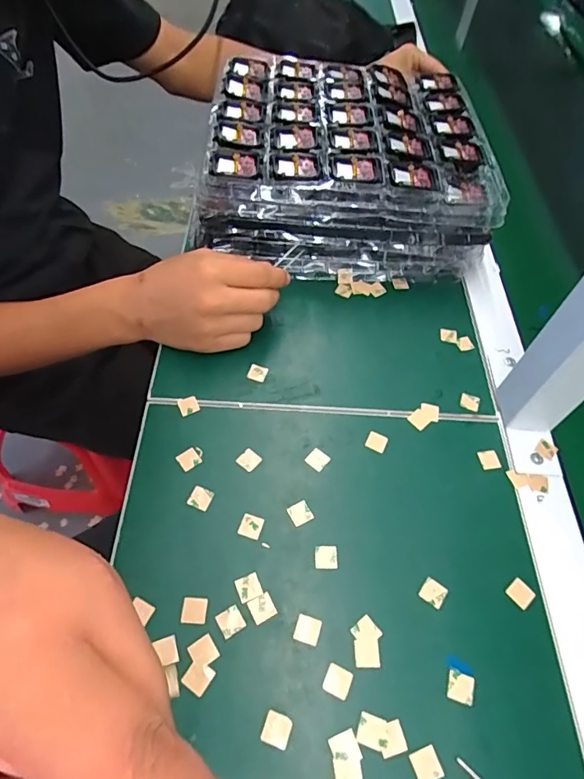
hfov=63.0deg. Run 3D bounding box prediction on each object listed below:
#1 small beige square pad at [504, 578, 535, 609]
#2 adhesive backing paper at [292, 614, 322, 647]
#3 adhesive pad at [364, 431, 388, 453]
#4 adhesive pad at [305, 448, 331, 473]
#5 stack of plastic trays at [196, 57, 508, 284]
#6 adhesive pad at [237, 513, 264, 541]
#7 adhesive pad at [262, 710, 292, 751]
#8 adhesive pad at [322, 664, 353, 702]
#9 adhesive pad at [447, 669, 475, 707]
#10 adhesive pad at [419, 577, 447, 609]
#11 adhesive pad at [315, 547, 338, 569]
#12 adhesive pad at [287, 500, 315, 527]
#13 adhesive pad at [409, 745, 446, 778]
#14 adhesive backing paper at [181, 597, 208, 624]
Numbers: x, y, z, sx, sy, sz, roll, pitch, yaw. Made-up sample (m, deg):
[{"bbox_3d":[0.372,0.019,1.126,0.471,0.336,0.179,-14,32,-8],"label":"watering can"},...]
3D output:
[{"bbox_3d":[0.159,0.141,0.330,0.015,0.004,0.016,-35,65,-25],"label":"small beige square pad"},{"bbox_3d":[0.010,0.156,0.309,0.016,0.004,0.016,19,56,7],"label":"adhesive backing paper"},{"bbox_3d":[0.070,0.042,0.390,0.016,0.004,0.017,21,57,9],"label":"adhesive pad"},{"bbox_3d":[0.020,0.056,0.378,0.016,0.004,0.015,36,60,18],"label":"adhesive pad"},{"bbox_3d":[0.055,-0.244,0.525,0.278,0.101,0.257,2,56,-4],"label":"stack of plastic trays"},{"bbox_3d":[-0.030,0.100,0.346,0.016,0.004,0.016,19,59,4],"label":"adhesive pad"},{"bbox_3d":[-0.009,0.198,0.278,0.016,0.004,0.016,22,57,10],"label":"adhesive pad"},{"bbox_3d":[0.028,0.180,0.293,0.016,0.004,0.016,23,57,10],"label":"adhesive pad"},{"bbox_3d":[0.106,0.185,0.296,0.016,0.004,0.016,20,57,8],"label":"adhesive pad"},{"bbox_3d":[0.098,0.139,0.326,0.016,0.004,0.016,34,60,17],"label":"adhesive pad"},{"bbox_3d":[0.024,0.118,0.336,0.016,0.004,0.015,2,56,-4],"label":"adhesive pad"},{"bbox_3d":[0.006,0.091,0.352,0.016,0.004,0.015,-20,60,-18],"label":"adhesive pad"},{"bbox_3d":[0.078,0.215,0.273,0.016,0.004,0.016,-13,58,-14],"label":"adhesive pad"},{"bbox_3d":[-0.064,0.145,0.312,0.016,0.004,0.016,5,57,-3],"label":"adhesive backing paper"}]

